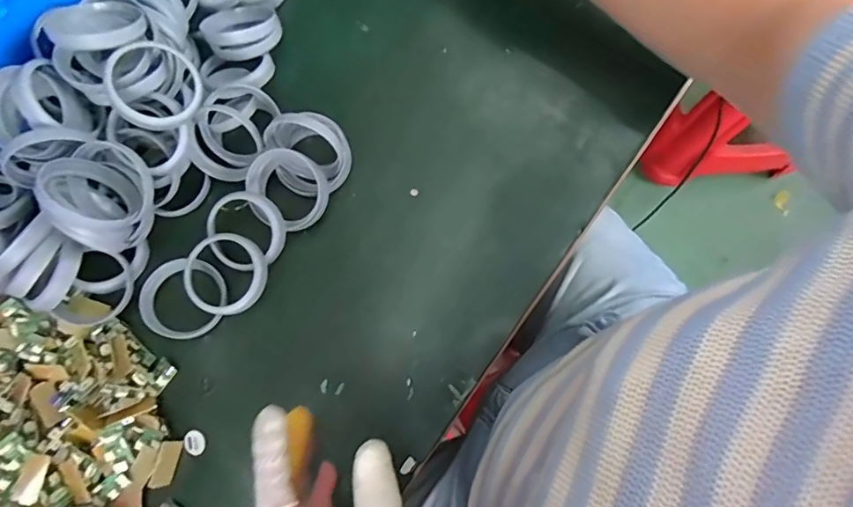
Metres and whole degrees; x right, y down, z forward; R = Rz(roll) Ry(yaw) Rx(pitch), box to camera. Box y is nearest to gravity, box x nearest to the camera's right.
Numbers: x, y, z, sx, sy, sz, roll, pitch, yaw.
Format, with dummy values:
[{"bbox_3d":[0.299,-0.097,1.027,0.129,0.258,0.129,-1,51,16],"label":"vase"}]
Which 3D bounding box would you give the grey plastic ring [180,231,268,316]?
[{"bbox_3d":[-0.148,0.015,0.364,0.065,0.020,0.057,10,79,2],"label":"grey plastic ring"}]

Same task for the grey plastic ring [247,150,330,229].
[{"bbox_3d":[-0.105,-0.048,0.372,0.061,0.019,0.056,0,79,1],"label":"grey plastic ring"}]

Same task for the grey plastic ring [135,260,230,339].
[{"bbox_3d":[-0.182,0.033,0.373,0.065,0.017,0.058,27,81,5],"label":"grey plastic ring"}]

